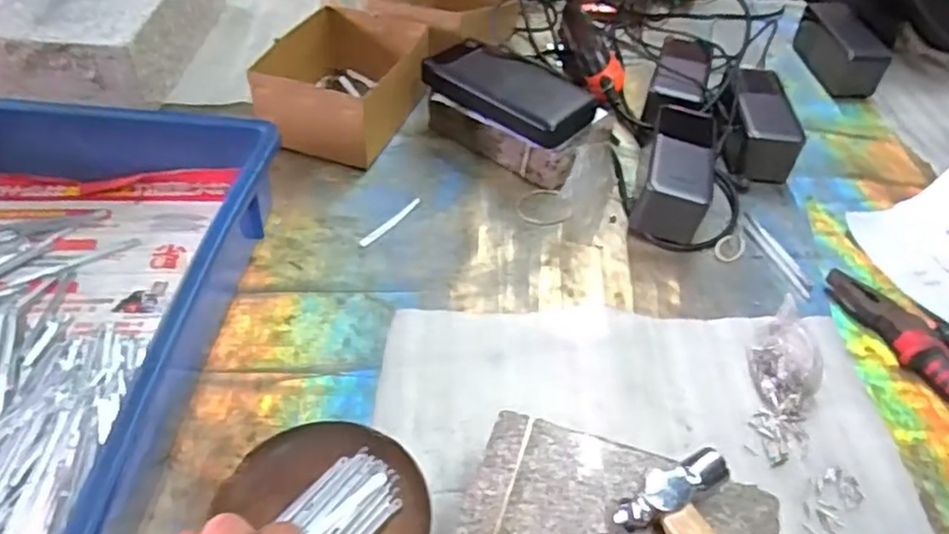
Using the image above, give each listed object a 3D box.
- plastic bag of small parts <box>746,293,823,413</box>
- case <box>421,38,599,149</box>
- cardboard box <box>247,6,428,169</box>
[{"bbox_3d":[0.215,0.061,0.460,0.037,0.032,0.075,9,46,3],"label":"plastic bag of small parts"},{"bbox_3d":[0.031,-0.164,0.608,0.153,0.021,0.081,31,51,23],"label":"case"},{"bbox_3d":[-0.122,-0.172,0.631,0.120,0.071,0.164,15,46,9],"label":"cardboard box"}]

